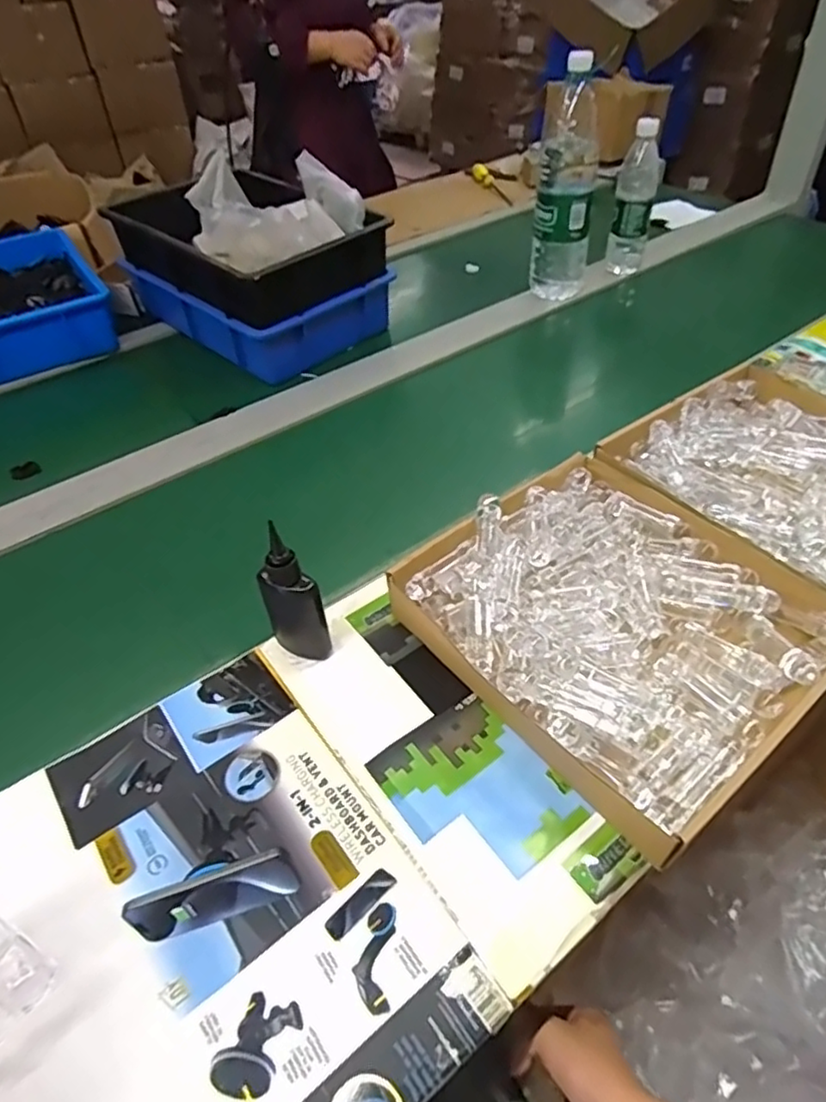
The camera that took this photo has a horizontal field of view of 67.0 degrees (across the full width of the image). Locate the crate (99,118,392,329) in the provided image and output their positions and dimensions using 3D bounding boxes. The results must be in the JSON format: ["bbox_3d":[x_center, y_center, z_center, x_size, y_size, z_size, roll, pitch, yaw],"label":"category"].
[{"bbox_3d":[-0.257,-0.491,0.948,0.372,0.129,0.267,34,56,31],"label":"crate"}]

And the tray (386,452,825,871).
[{"bbox_3d":[0.175,0.053,0.538,0.282,0.060,0.301,-32,52,-25],"label":"tray"}]

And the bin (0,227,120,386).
[{"bbox_3d":[-0.684,-0.425,1.056,0.271,0.099,0.404,-27,49,-21],"label":"bin"}]

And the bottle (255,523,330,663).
[{"bbox_3d":[-0.101,0.040,0.520,0.043,0.128,0.044,-19,47,-15],"label":"bottle"}]

